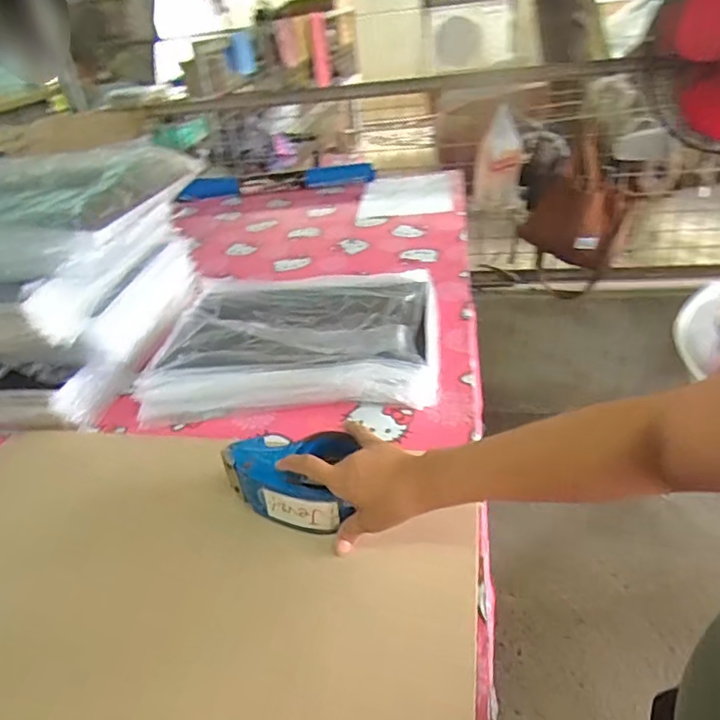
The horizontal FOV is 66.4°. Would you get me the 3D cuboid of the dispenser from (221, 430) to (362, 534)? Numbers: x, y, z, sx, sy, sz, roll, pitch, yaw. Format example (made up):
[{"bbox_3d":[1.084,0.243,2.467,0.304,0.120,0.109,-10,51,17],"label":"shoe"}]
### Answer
[{"bbox_3d":[-0.066,0.124,0.576,0.148,0.072,0.083,13,38,22],"label":"dispenser"}]

